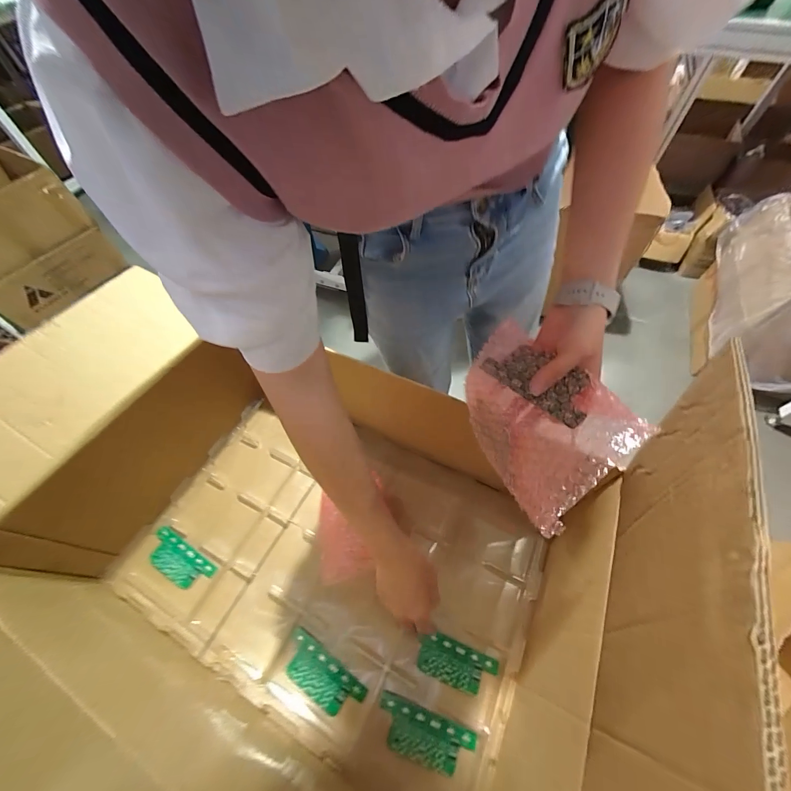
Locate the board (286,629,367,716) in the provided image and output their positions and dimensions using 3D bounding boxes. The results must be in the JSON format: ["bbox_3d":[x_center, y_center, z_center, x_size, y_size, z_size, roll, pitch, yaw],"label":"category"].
[{"bbox_3d":[-0.114,0.417,0.496,0.134,0.012,0.058,31,63,19],"label":"board"}]

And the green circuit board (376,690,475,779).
[{"bbox_3d":[0.038,0.464,0.453,0.134,0.018,0.053,18,60,12],"label":"green circuit board"}]

